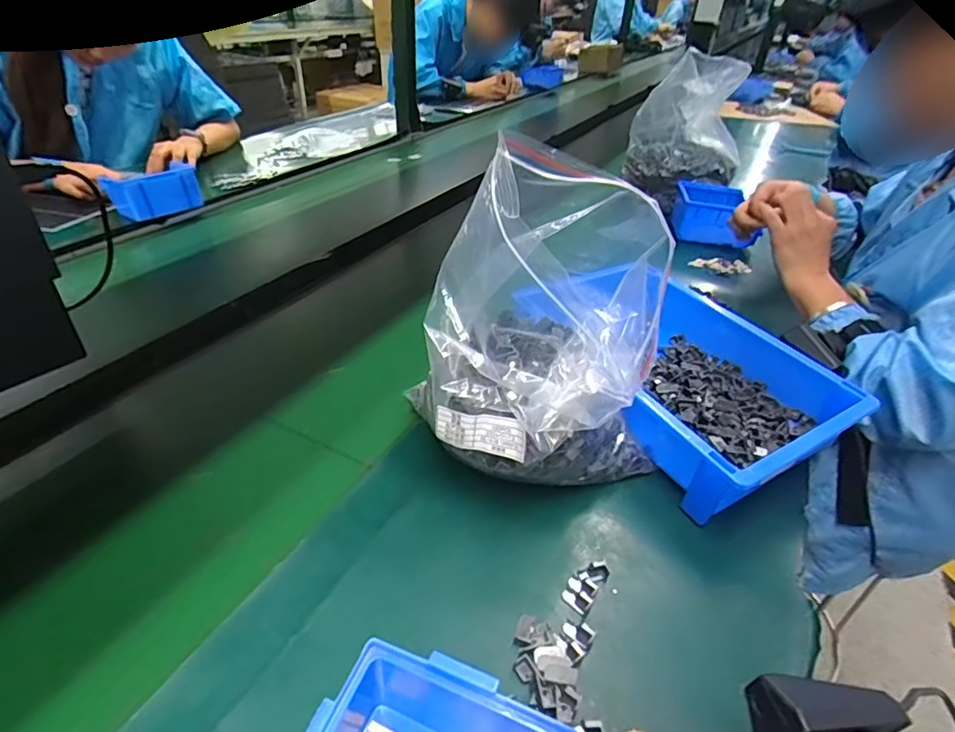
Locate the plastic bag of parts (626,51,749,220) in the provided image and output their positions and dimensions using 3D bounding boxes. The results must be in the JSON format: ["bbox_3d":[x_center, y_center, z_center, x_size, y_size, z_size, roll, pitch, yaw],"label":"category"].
[{"bbox_3d":[0.389,-0.436,0.994,0.160,0.232,0.158,0,36,-5],"label":"plastic bag of parts"}]

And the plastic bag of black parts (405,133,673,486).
[{"bbox_3d":[0.064,-0.020,0.418,0.178,0.262,0.166,17,38,18],"label":"plastic bag of black parts"}]

